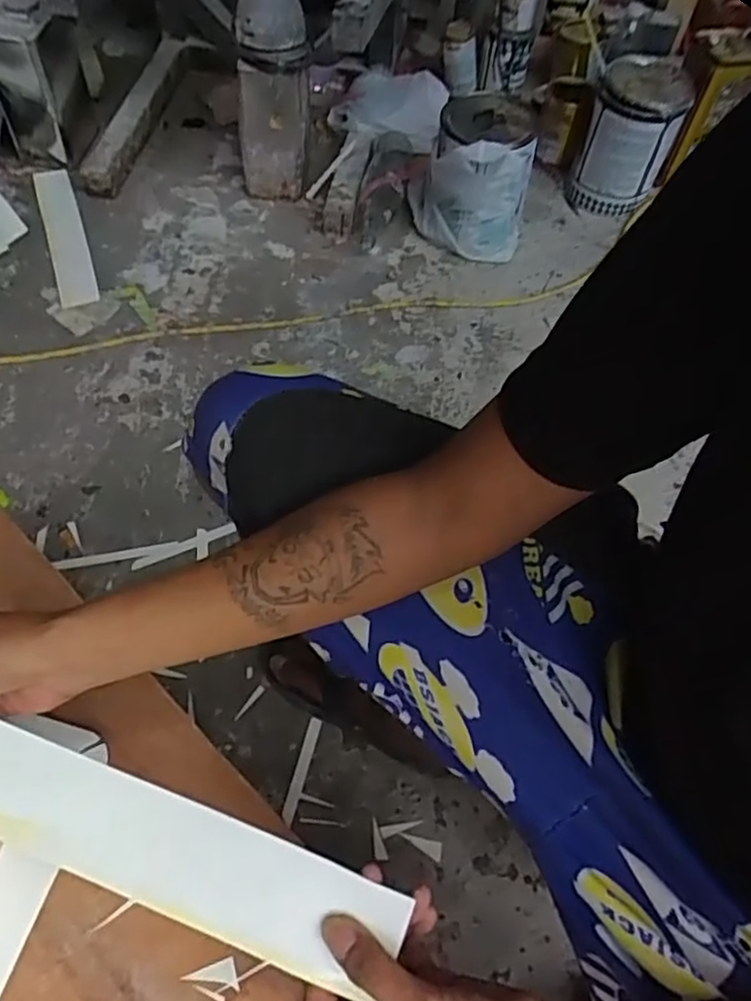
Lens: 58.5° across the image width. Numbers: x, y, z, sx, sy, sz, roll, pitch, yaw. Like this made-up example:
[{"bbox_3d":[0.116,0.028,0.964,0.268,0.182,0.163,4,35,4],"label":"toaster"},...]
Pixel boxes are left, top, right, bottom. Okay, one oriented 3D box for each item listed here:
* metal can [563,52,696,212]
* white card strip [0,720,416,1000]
[{"bbox_3d":[0.473,-0.671,1.248,0.155,0.227,0.198,25,61,10],"label":"metal can"},{"bbox_3d":[-0.157,0.193,0.393,0.347,0.006,0.060,19,79,6],"label":"white card strip"}]

